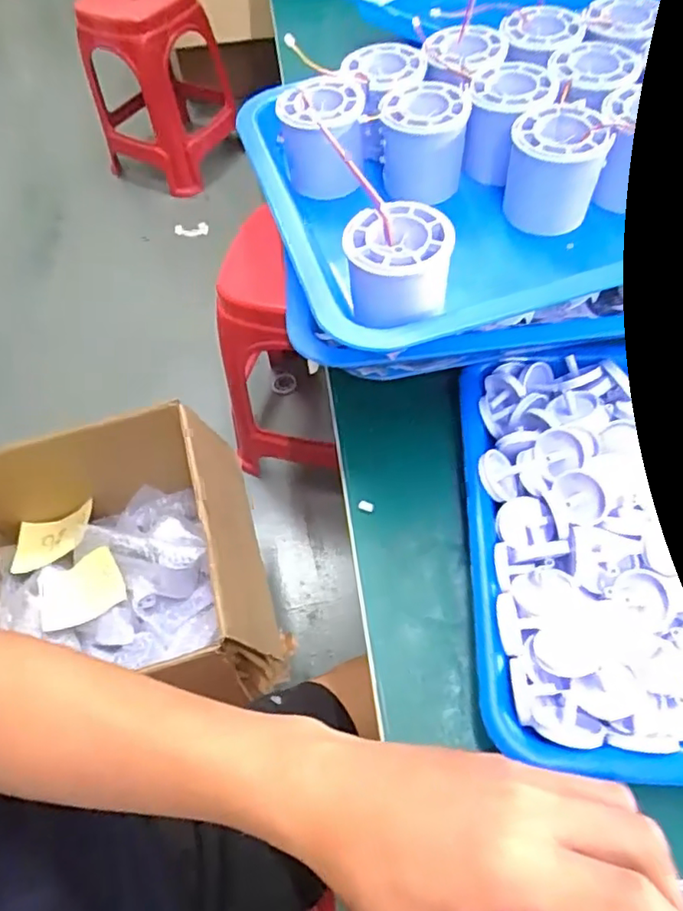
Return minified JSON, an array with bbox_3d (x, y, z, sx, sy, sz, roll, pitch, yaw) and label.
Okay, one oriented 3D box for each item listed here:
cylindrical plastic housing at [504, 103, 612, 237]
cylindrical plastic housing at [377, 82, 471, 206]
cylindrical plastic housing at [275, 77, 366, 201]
[{"bbox_3d":[0.128,-0.170,0.362,0.052,0.055,0.049,-2,56,3],"label":"cylindrical plastic housing"},{"bbox_3d":[0.054,-0.202,0.392,0.052,0.055,0.048,-2,56,3],"label":"cylindrical plastic housing"},{"bbox_3d":[-0.012,-0.208,0.398,0.057,0.055,0.062,1,56,5],"label":"cylindrical plastic housing"}]

